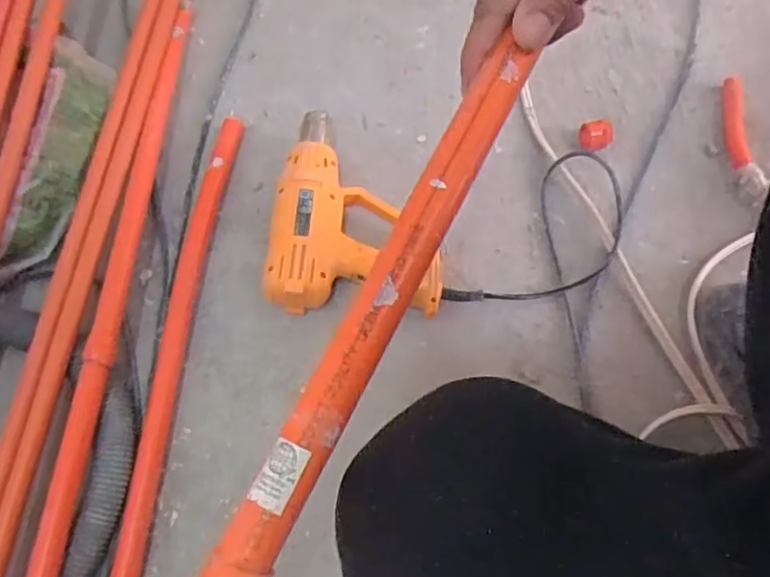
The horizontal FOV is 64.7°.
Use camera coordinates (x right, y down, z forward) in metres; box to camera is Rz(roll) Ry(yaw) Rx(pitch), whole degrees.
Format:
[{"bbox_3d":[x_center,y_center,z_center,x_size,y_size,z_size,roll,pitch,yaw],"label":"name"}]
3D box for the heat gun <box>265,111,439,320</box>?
[{"bbox_3d":[-0.044,-0.091,0.682,0.162,0.068,0.238,0,69,0],"label":"heat gun"}]

